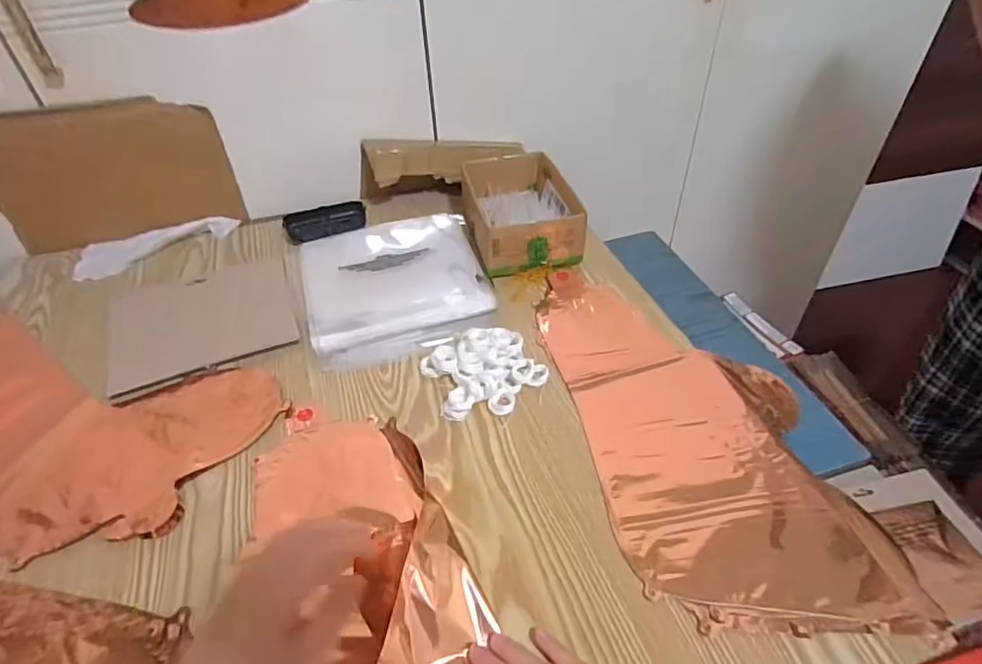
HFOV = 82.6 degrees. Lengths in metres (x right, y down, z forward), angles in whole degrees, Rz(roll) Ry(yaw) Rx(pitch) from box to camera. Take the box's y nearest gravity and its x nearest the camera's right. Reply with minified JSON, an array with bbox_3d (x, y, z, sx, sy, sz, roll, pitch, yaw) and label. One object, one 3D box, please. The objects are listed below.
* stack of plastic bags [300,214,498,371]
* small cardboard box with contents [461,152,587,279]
[{"bbox_3d":[-0.112,-0.061,0.668,0.211,0.022,0.218,-13,45,-10],"label":"stack of plastic bags"},{"bbox_3d":[0.034,-0.162,0.731,0.128,0.059,0.195,-12,45,-9],"label":"small cardboard box with contents"}]

